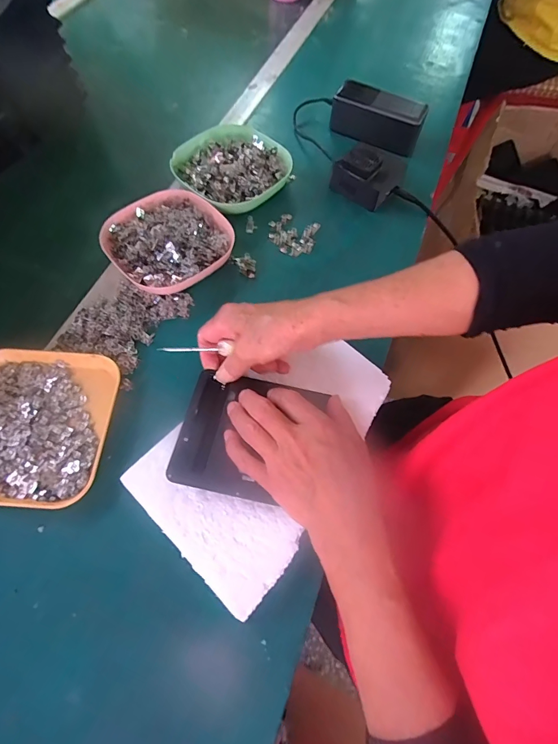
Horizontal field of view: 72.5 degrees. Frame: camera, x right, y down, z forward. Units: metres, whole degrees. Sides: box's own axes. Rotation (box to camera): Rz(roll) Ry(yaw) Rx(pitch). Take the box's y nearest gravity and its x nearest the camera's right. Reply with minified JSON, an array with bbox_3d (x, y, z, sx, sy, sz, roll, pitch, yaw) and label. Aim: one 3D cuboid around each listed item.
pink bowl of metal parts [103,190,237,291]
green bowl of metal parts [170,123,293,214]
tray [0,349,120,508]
[{"bbox_3d":[-0.128,-0.155,0.446,0.133,0.036,0.134,-40,72,-20],"label":"pink bowl of metal parts"},{"bbox_3d":[-0.065,-0.275,0.513,0.142,0.033,0.137,41,68,17],"label":"green bowl of metal parts"},{"bbox_3d":[-0.234,0.049,0.359,0.140,0.019,0.143,4,64,-1],"label":"tray"}]

